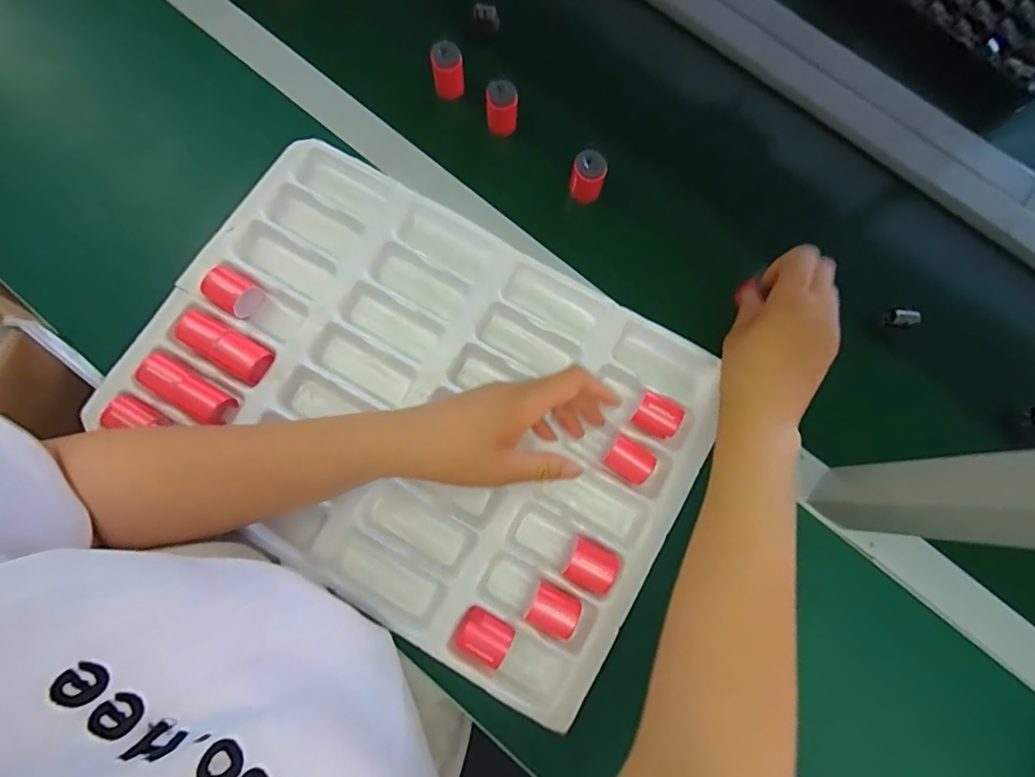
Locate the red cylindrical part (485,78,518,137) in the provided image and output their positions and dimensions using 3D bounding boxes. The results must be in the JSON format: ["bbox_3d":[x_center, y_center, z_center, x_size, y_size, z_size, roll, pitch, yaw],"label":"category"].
[{"bbox_3d":[-0.015,-0.271,0.479,0.029,0.044,0.024,1,77,-1],"label":"red cylindrical part"}]

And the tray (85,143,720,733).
[{"bbox_3d":[-0.079,0.013,0.412,0.445,0.034,0.311,30,78,5],"label":"tray"}]

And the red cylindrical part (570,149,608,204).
[{"bbox_3d":[0.067,-0.200,0.465,0.030,0.051,0.027,16,77,2],"label":"red cylindrical part"}]

